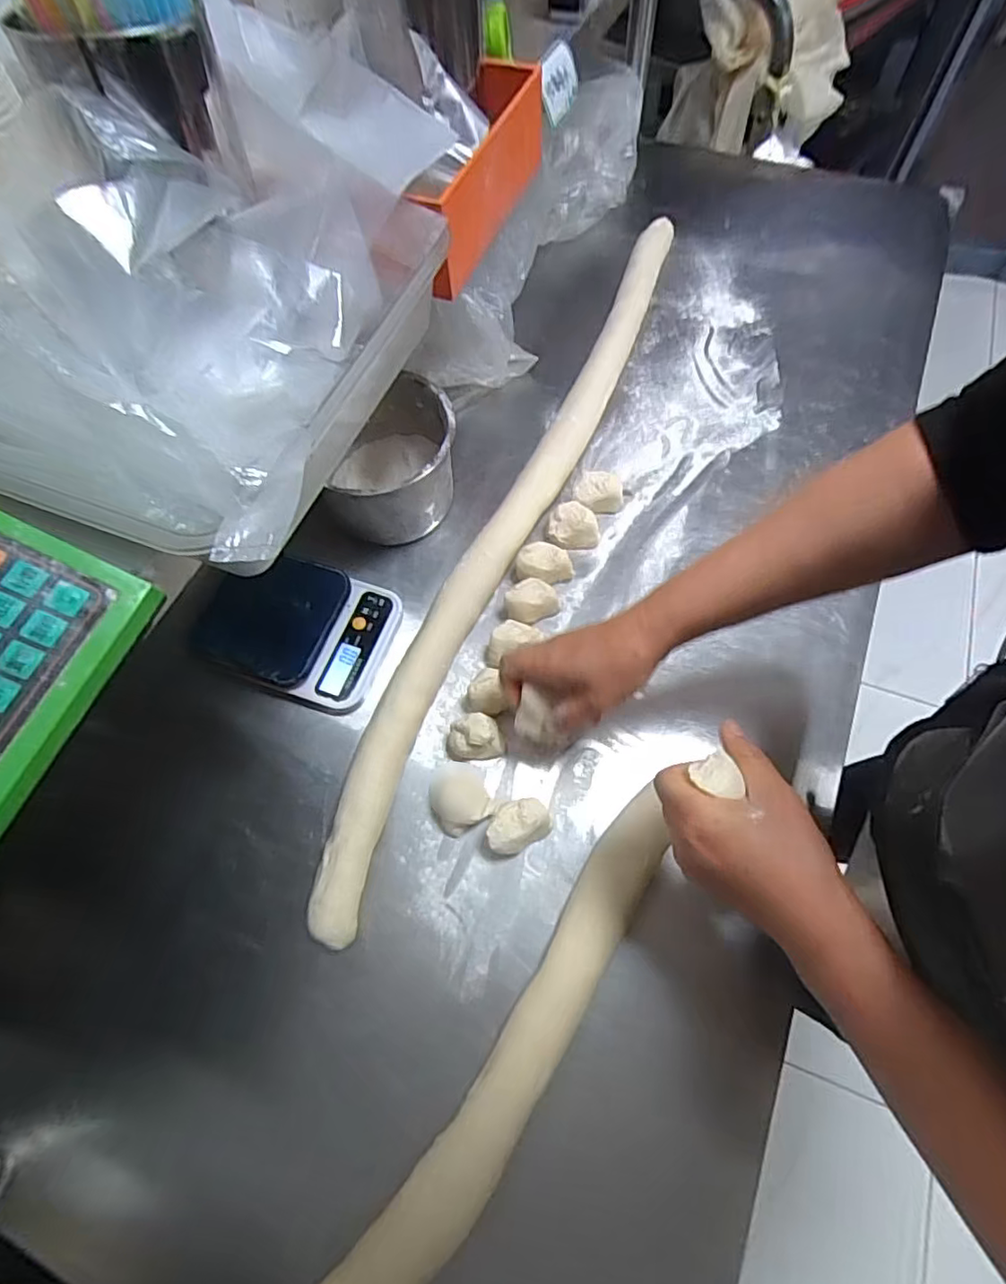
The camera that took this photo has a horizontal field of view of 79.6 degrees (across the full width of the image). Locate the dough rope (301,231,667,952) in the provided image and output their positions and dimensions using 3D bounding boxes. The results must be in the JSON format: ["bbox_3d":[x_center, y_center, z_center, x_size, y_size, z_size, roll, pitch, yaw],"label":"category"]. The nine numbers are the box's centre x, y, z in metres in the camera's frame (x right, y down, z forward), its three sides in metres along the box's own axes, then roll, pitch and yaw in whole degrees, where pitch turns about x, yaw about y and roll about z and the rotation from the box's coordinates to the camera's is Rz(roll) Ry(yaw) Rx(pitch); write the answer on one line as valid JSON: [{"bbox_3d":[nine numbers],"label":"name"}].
[{"bbox_3d":[0.024,-0.145,0.651,0.065,0.041,0.900,20,68,12],"label":"dough rope"}]

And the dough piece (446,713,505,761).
[{"bbox_3d":[-0.026,0.086,0.542,0.051,0.046,0.033,-8,65,0],"label":"dough piece"}]

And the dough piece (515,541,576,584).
[{"bbox_3d":[0.043,-0.081,0.623,0.058,0.029,0.035,2,65,4],"label":"dough piece"}]

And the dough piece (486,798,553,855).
[{"bbox_3d":[0.013,0.155,0.507,0.054,0.034,0.035,-30,67,-10],"label":"dough piece"}]

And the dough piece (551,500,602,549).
[{"bbox_3d":[0.076,-0.124,0.645,0.050,0.033,0.038,-4,65,2],"label":"dough piece"}]

